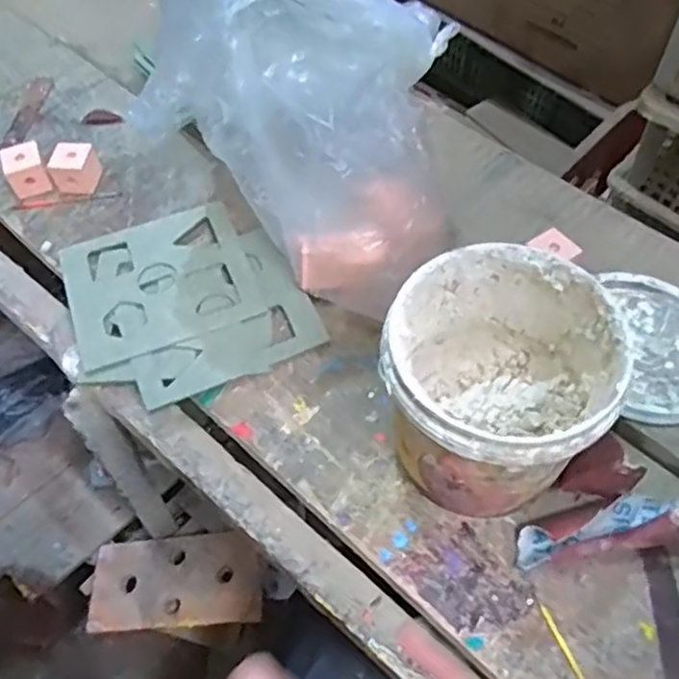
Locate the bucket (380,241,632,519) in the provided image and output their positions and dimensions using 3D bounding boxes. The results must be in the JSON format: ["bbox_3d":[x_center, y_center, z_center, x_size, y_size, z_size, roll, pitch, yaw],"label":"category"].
[{"bbox_3d":[0.088,0.033,0.402,0.116,0.123,0.123,0,57,-1],"label":"bucket"}]

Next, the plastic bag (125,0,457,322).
[{"bbox_3d":[-0.026,-0.132,0.447,0.190,0.231,0.111,-3,57,-3],"label":"plastic bag"}]

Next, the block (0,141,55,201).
[{"bbox_3d":[-0.265,-0.141,0.583,0.032,0.034,0.035,-24,59,-12],"label":"block"}]

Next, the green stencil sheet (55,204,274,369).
[{"bbox_3d":[-0.139,-0.046,0.528,0.136,0.005,0.126,-22,57,-11],"label":"green stencil sheet"}]

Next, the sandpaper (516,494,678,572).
[{"bbox_3d":[0.153,0.110,0.406,0.095,0.028,0.034,-6,57,-1],"label":"sandpaper"}]

